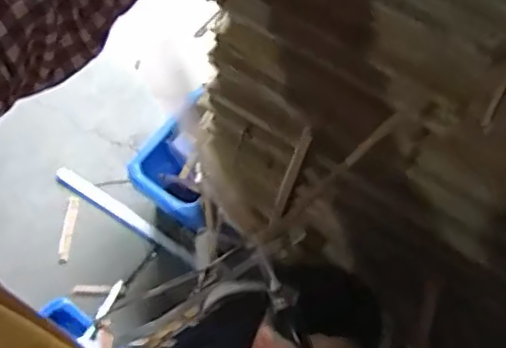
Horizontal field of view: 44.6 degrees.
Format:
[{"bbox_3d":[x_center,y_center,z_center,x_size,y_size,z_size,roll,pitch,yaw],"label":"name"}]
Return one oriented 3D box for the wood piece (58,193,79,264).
[{"bbox_3d":[-0.323,0.097,1.078,0.018,0.009,0.124,3,64,1],"label":"wood piece"}]

